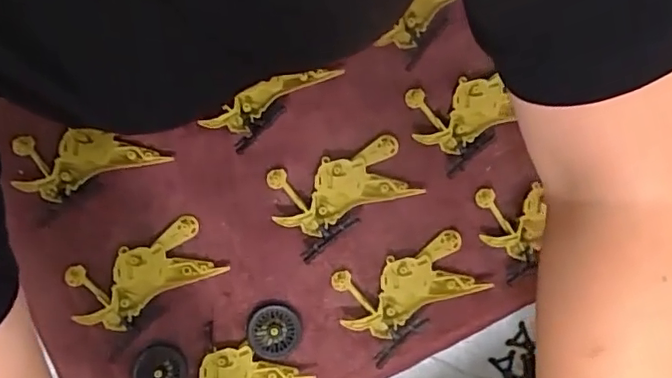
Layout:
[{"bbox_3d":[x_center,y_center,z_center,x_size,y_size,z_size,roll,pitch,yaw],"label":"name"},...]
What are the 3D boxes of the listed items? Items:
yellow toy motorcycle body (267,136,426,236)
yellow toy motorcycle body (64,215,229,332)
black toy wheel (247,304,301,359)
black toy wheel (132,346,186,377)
[{"bbox_3d":[0.004,-0.001,0.406,0.098,0.009,0.051,-17,86,-4],"label":"yellow toy motorcycle body"},{"bbox_3d":[-0.137,0.061,0.396,0.100,0.009,0.051,-26,86,-4],"label":"yellow toy motorcycle body"},{"bbox_3d":[-0.044,0.102,0.397,0.037,0.004,0.037,0,85,-2],"label":"black toy wheel"},{"bbox_3d":[-0.123,0.130,0.389,0.033,0.006,0.037,1,85,-2],"label":"black toy wheel"}]

